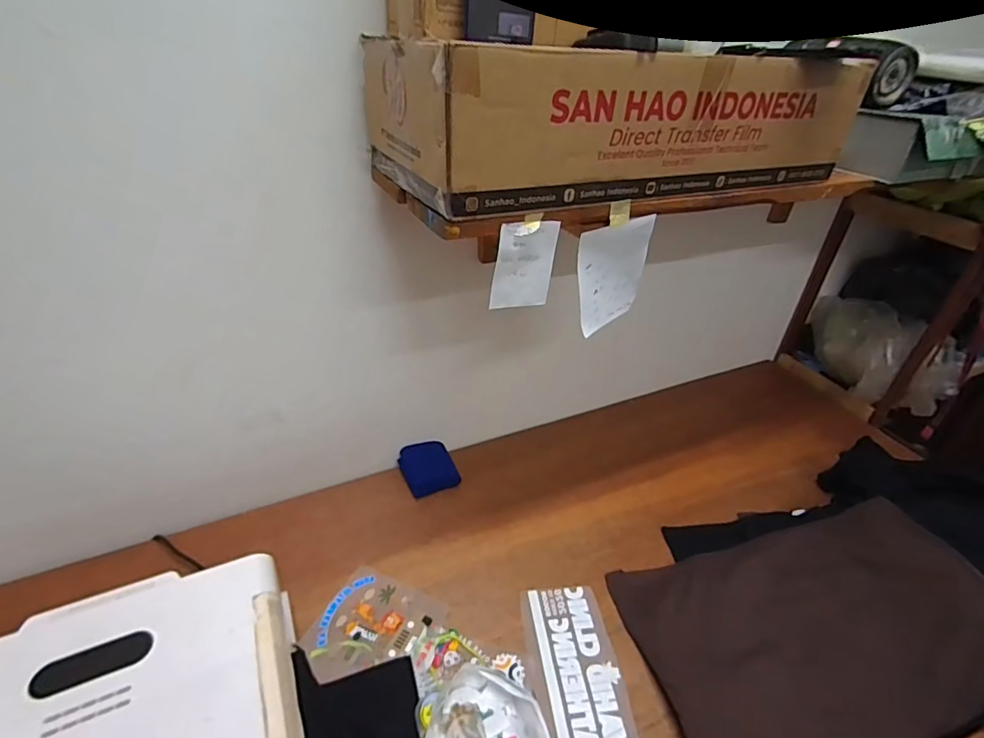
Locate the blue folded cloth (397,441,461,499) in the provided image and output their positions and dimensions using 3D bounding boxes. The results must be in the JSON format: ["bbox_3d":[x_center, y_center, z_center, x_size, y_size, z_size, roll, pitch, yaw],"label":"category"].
[{"bbox_3d":[-0.140,0.219,1.100,0.114,0.039,0.121,-13,39,-22],"label":"blue folded cloth"}]

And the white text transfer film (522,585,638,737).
[{"bbox_3d":[0.133,0.479,0.790,0.136,0.006,0.278,-1,36,-7],"label":"white text transfer film"}]

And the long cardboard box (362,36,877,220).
[{"bbox_3d":[0.180,-0.346,0.671,0.631,0.146,0.263,-12,41,-21],"label":"long cardboard box"}]

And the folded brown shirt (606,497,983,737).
[{"bbox_3d":[0.500,0.408,0.786,0.520,0.080,0.342,-21,38,3],"label":"folded brown shirt"}]

